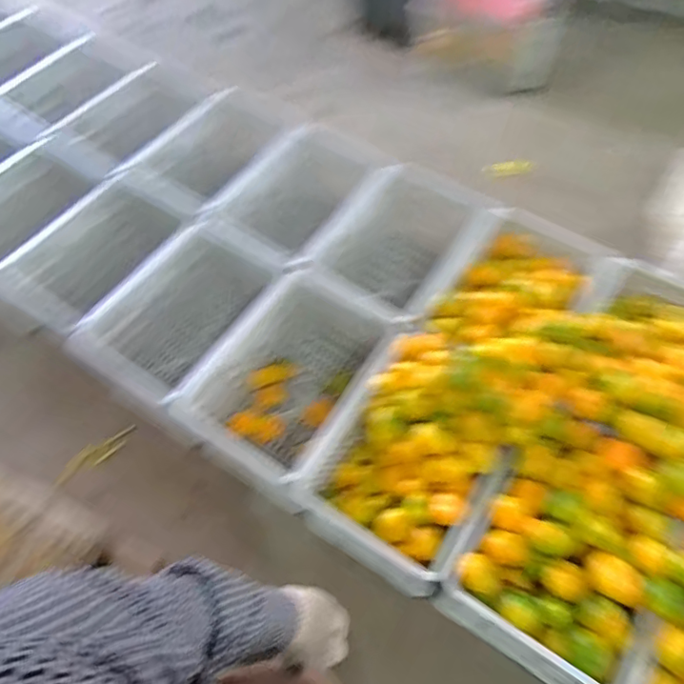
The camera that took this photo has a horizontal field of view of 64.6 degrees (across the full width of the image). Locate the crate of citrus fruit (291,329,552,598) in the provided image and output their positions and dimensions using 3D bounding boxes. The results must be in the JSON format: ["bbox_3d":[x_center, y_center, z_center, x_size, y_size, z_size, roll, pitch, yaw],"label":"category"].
[{"bbox_3d":[0.172,0.271,1.255,0.363,0.374,0.466,32,64,20],"label":"crate of citrus fruit"}]

